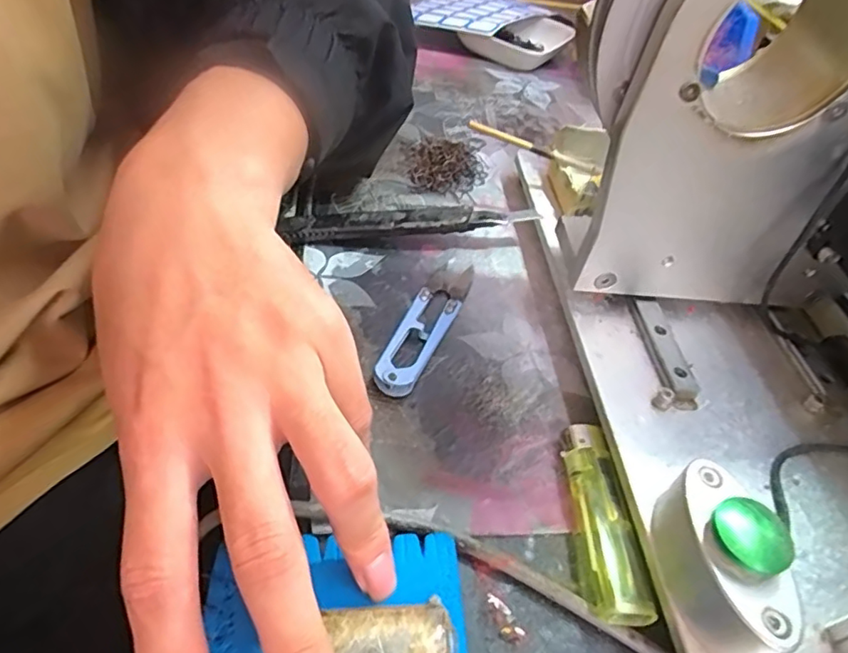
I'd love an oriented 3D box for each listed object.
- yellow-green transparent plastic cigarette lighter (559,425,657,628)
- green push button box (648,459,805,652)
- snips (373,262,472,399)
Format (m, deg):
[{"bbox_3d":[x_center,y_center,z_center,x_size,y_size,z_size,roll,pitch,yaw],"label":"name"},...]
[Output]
[{"bbox_3d":[0.066,0.073,0.218,0.017,0.012,0.076,2,44,-3],"label":"yellow-green transparent plastic cigarette lighter"},{"bbox_3d":[0.093,0.074,0.179,0.024,0.041,0.054,-5,48,-14],"label":"green push button box"},{"bbox_3d":[0.001,-0.003,0.282,0.022,0.013,0.102,22,47,11],"label":"snips"}]

